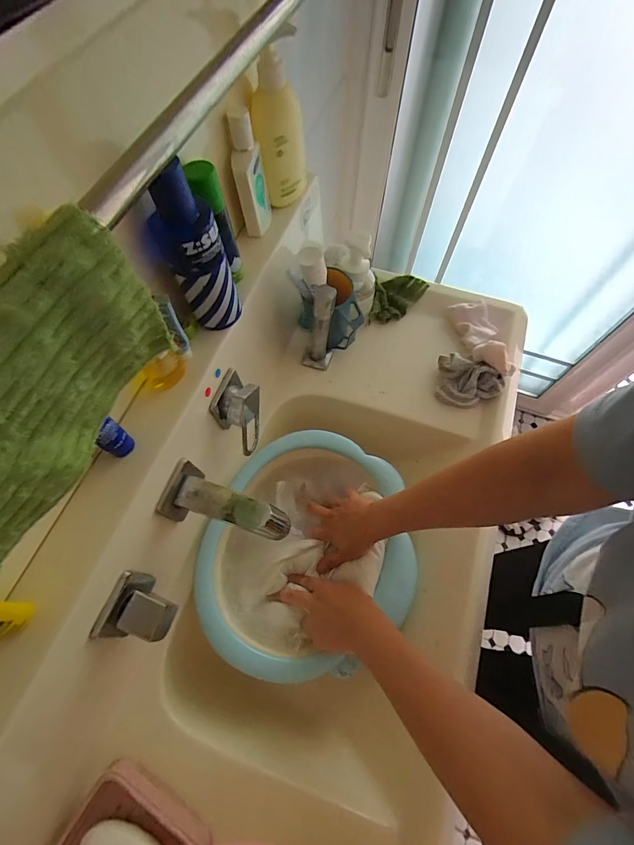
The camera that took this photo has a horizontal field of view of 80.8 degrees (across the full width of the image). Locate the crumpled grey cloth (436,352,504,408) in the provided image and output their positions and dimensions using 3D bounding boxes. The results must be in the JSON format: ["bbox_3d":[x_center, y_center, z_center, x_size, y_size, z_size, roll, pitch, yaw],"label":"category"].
[{"bbox_3d":[0.227,-0.057,0.562,0.094,0.054,0.063,17,66,8],"label":"crumpled grey cloth"}]

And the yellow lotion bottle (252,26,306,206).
[{"bbox_3d":[-0.045,-0.347,0.448,0.061,0.144,0.051,-4,65,-2],"label":"yellow lotion bottle"}]

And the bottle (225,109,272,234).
[{"bbox_3d":[-0.077,-0.290,0.434,0.034,0.119,0.050,-4,65,-2],"label":"bottle"}]

